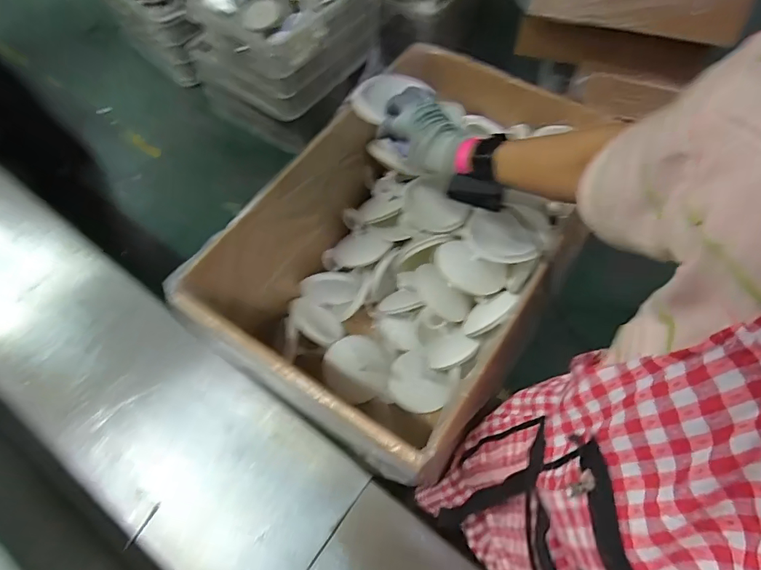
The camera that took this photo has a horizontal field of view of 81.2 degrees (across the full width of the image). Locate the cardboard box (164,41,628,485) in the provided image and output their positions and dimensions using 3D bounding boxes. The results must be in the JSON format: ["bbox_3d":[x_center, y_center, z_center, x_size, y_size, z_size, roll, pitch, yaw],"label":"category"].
[{"bbox_3d":[0.067,-0.063,0.791,0.408,0.366,0.634,30,70,15],"label":"cardboard box"}]

